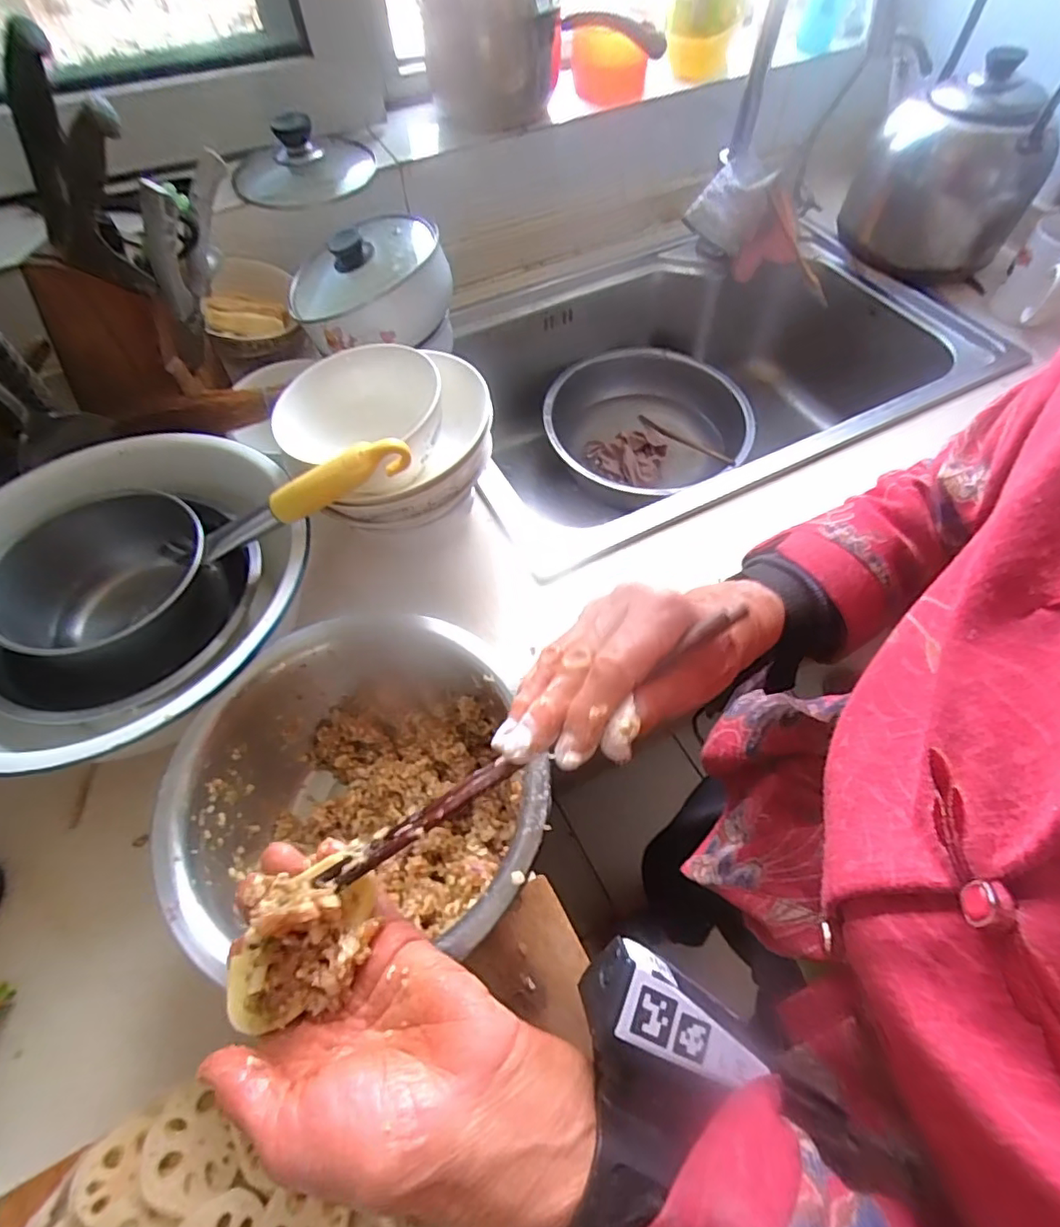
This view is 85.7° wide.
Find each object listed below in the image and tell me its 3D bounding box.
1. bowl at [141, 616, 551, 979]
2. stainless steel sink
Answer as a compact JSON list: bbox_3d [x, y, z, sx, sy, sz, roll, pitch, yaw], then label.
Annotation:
[{"bbox_3d":[-0.106,0.127,0.401,0.214,0.123,0.218,-5,58,-1],"label":"bowl"},{"bbox_3d":[0.225,-0.291,0.794,0.706,0.209,0.447,-25,61,-13],"label":"stainless steel sink"}]

